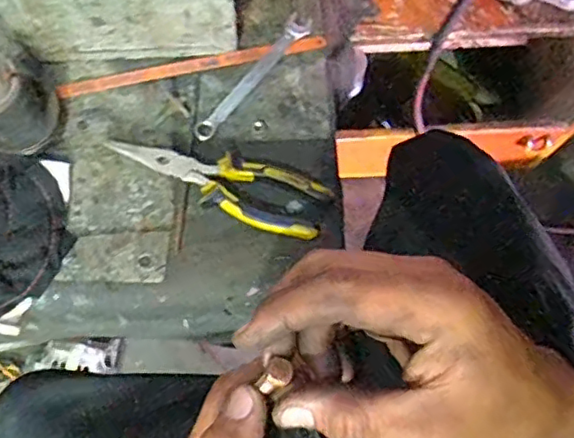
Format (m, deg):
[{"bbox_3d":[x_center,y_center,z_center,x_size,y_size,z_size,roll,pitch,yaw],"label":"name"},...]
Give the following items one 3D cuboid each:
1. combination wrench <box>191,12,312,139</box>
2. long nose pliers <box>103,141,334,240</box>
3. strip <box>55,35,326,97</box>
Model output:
[{"bbox_3d":[-0.031,-0.130,0.560,0.021,0.006,0.150,38,77,8],"label":"combination wrench"},{"bbox_3d":[-0.058,-0.034,0.526,0.186,0.024,0.054,21,75,4],"label":"long nose pliers"},{"bbox_3d":[-0.087,-0.143,0.567,0.247,0.006,0.016,-12,75,-5],"label":"strip"}]

